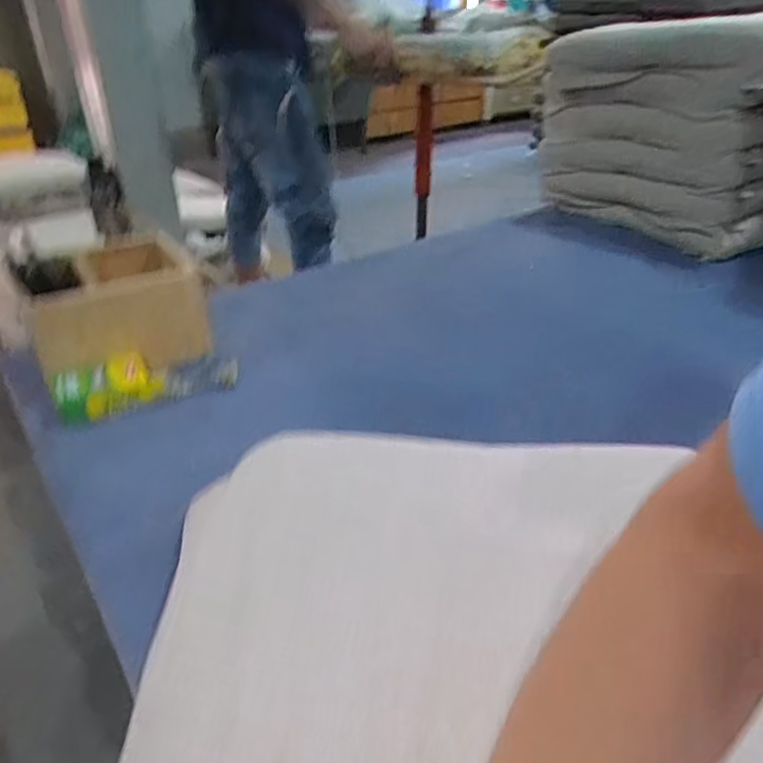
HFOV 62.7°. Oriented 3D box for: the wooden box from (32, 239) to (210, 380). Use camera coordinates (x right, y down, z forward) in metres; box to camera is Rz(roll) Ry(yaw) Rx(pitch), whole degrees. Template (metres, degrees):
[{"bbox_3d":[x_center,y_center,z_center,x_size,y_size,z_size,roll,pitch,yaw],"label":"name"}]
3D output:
[{"bbox_3d":[-0.373,-0.111,0.879,0.221,0.118,0.183,-16,36,-24],"label":"wooden box"}]

